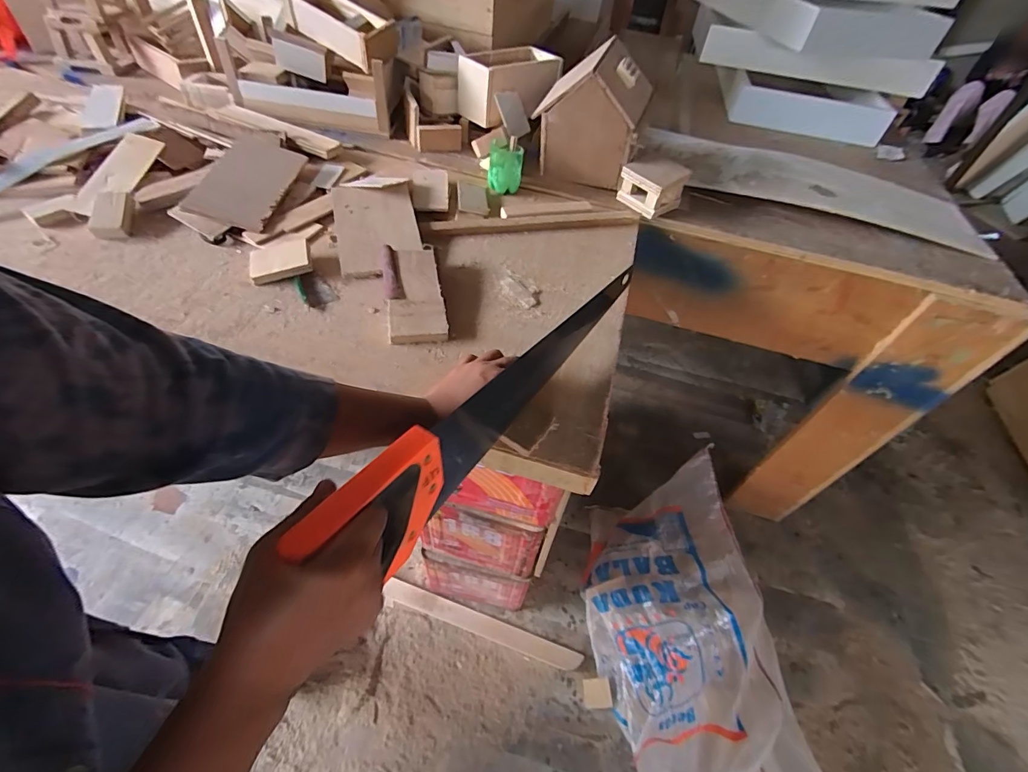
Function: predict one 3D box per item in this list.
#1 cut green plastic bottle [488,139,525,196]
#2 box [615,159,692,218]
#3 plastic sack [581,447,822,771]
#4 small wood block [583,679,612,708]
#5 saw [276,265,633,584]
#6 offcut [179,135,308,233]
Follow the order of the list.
[{"bbox_3d":[-0.015,-0.384,0.768,0.059,0.064,0.065,6,52,-3],"label":"cut green plastic bottle"},{"bbox_3d":[0.238,-0.351,0.768,0.078,0.059,0.083,-30,61,-26],"label":"box"},{"bbox_3d":[0.381,0.536,0.938,0.403,0.273,0.783,-1,50,-9],"label":"plastic sack"},{"bbox_3d":[0.181,0.671,0.963,0.059,0.009,0.053,-10,54,9],"label":"small wood block"},{"bbox_3d":[-0.001,0.009,0.447,0.031,0.103,0.472,27,42,20],"label":"saw"},{"bbox_3d":[-0.414,-0.318,0.685,0.116,0.012,0.220,10,53,-8],"label":"offcut"}]

